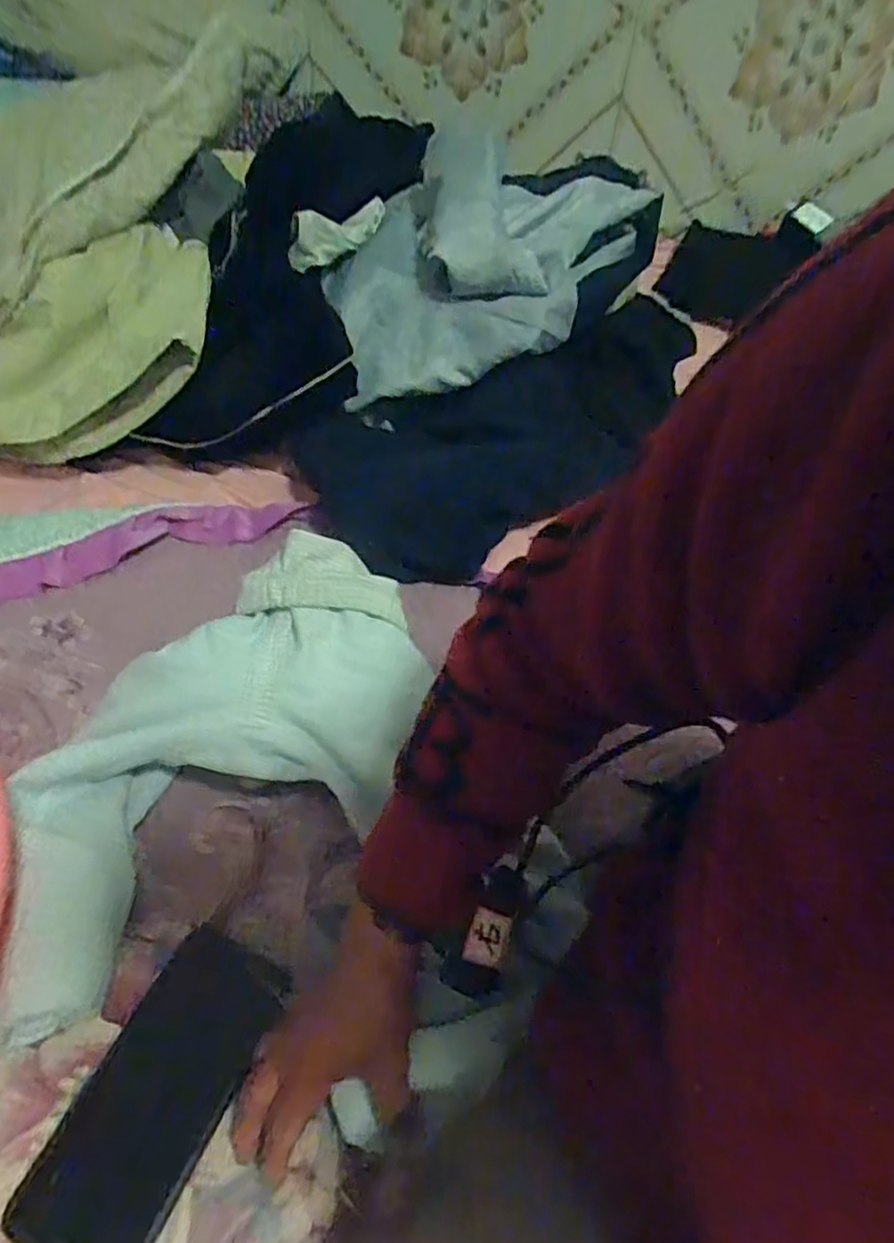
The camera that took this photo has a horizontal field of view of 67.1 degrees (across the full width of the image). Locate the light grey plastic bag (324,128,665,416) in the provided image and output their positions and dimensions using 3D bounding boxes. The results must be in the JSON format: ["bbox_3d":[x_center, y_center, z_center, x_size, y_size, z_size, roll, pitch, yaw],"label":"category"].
[{"bbox_3d":[0.030,-0.426,0.795,0.337,0.161,0.296,-8,53,-11],"label":"light grey plastic bag"}]

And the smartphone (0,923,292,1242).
[{"bbox_3d":[-0.171,0.276,0.402,0.080,0.017,0.167,22,54,12],"label":"smartphone"}]

